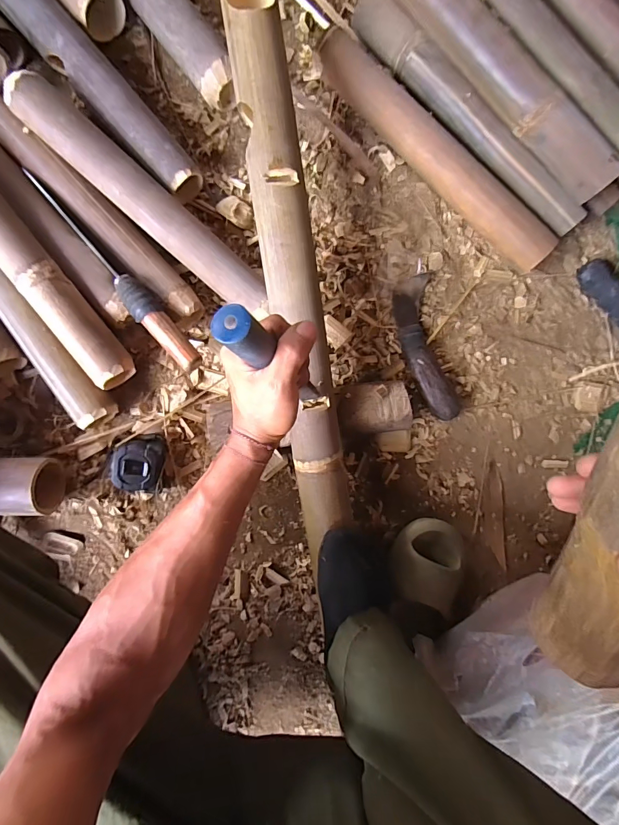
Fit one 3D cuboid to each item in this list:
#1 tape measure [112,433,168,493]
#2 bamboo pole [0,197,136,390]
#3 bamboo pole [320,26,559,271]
[{"bbox_3d":[-0.229,0.068,0.522,0.060,0.037,0.074,6,90,-4],"label":"tape measure"},{"bbox_3d":[-0.359,-0.203,0.455,0.057,0.046,0.401,-36,93,-3],"label":"bamboo pole"},{"bbox_3d":[0.178,-0.361,0.541,0.412,0.064,0.067,44,88,-3],"label":"bamboo pole"}]

